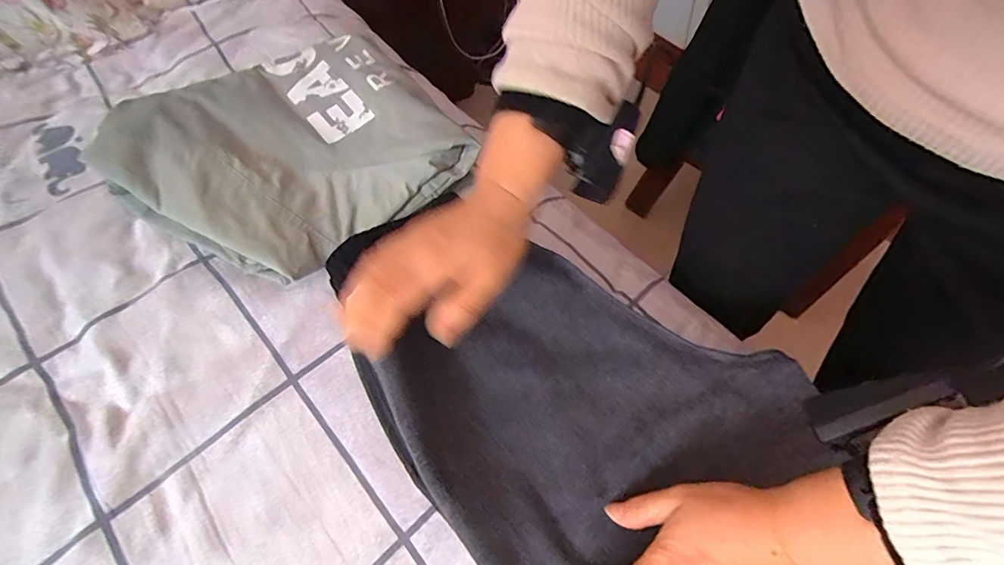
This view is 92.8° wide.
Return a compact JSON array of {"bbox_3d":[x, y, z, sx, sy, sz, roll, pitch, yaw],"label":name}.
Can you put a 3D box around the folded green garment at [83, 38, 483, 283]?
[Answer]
[{"bbox_3d":[-0.213,-0.143,0.486,0.262,0.072,0.293,40,63,21],"label":"folded green garment"}]

